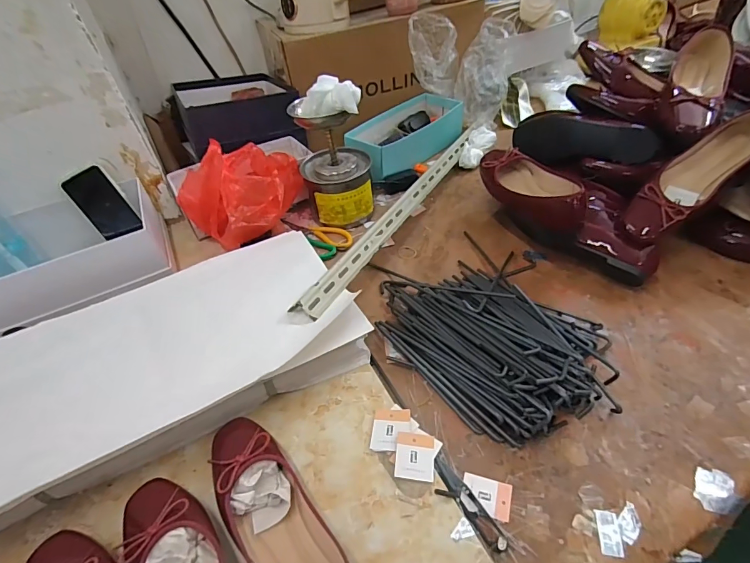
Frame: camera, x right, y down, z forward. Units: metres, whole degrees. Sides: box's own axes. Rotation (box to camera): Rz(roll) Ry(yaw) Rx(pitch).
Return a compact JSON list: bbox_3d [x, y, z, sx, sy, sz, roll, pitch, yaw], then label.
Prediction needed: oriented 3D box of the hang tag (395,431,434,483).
[{"bbox_3d":[0.046,0.201,0.471,0.044,0.004,0.051,6,52,3],"label":"hang tag"}]

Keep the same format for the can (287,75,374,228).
[{"bbox_3d":[-0.078,-0.243,0.768,0.125,0.257,0.130,-12,45,-4],"label":"can"}]

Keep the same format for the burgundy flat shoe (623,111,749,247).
[{"bbox_3d":[0.495,-0.162,0.633,0.251,0.075,0.071,-41,49,2],"label":"burgundy flat shoe"}]

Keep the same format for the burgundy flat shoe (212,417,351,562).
[{"bbox_3d":[-0.100,0.242,0.412,0.082,0.057,0.257,-34,50,-24],"label":"burgundy flat shoe"}]

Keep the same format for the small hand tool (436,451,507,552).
[{"bbox_3d":[0.095,0.236,0.436,0.032,0.011,0.107,-29,49,-21],"label":"small hand tool"}]

